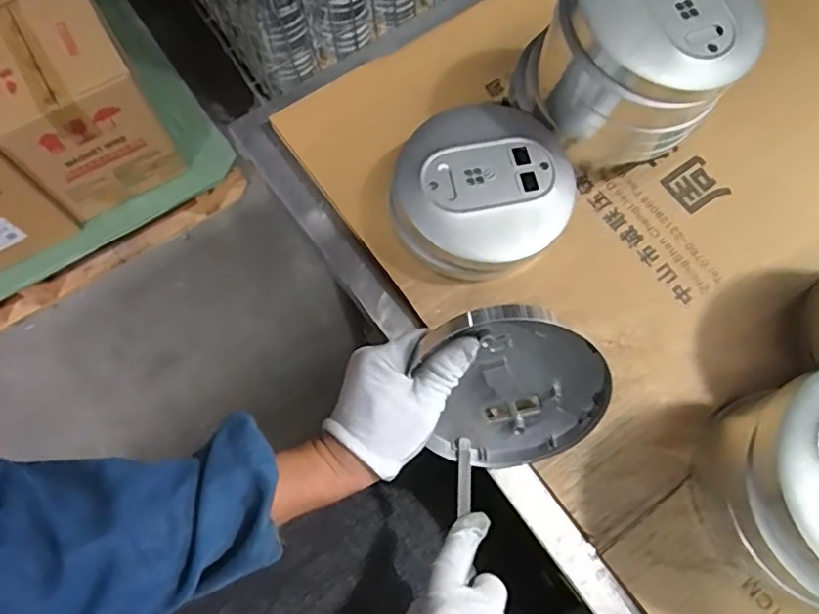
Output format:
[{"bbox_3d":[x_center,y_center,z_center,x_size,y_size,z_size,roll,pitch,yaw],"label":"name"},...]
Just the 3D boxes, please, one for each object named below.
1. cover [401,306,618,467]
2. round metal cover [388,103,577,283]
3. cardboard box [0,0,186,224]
[{"bbox_3d":[0.071,0.054,0.399,0.119,0.127,0.017,-8,34,5],"label":"cover"},{"bbox_3d":[0.057,-0.091,0.469,0.129,0.049,0.130,0,72,-1],"label":"round metal cover"},{"bbox_3d":[-0.584,-0.349,1.044,0.227,0.248,0.235,-31,75,-10],"label":"cardboard box"}]

